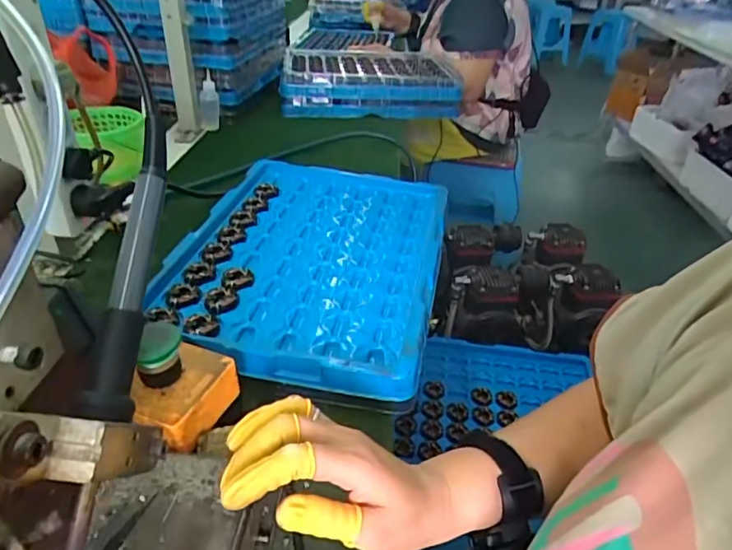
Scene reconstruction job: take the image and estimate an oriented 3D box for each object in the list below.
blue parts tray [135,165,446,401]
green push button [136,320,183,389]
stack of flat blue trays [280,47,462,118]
[{"bbox_3d":[-0.056,-0.029,0.572,0.261,0.033,0.364,9,34,7],"label":"blue parts tray"},{"bbox_3d":[-0.141,0.056,0.359,0.029,0.041,0.028,-12,37,-20],"label":"green push button"},{"bbox_3d":[0.000,-0.436,1.194,0.368,0.078,0.327,-1,34,-8],"label":"stack of flat blue trays"}]

